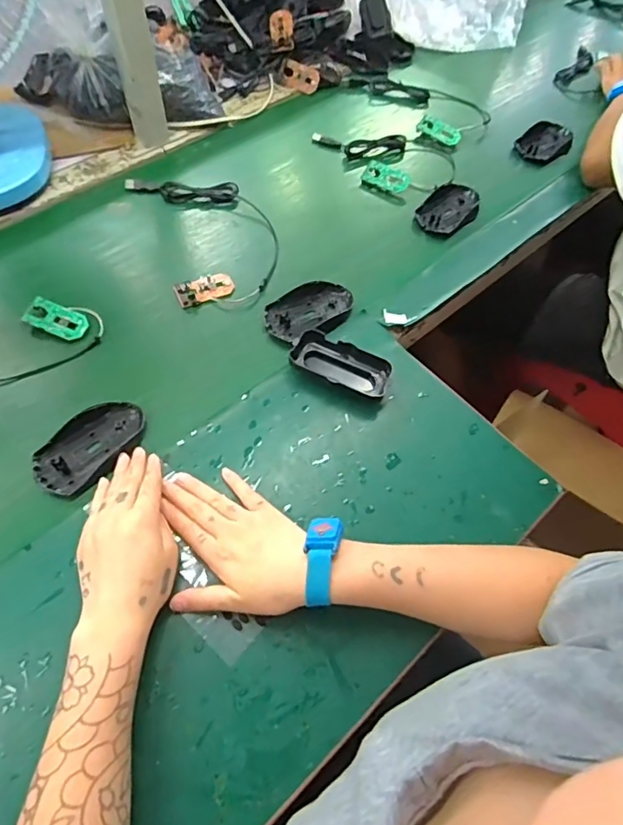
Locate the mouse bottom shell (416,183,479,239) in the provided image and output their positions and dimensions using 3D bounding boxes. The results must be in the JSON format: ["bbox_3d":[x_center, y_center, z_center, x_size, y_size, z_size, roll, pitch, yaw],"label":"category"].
[{"bbox_3d":[0.197,-0.288,0.727,0.066,0.019,0.105,33,63,18],"label":"mouse bottom shell"}]

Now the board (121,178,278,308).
[{"bbox_3d":[-0.132,-0.240,0.680,0.154,0.025,0.245,-22,61,-15],"label":"board"}]

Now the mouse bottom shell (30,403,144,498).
[{"bbox_3d":[-0.217,0.034,0.512,0.064,0.023,0.112,36,64,19],"label":"mouse bottom shell"}]

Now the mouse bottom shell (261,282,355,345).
[{"bbox_3d":[-0.002,-0.121,0.621,0.107,0.014,0.074,-32,64,-19],"label":"mouse bottom shell"}]

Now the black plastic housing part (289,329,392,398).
[{"bbox_3d":[0.034,-0.052,0.568,0.104,0.032,0.047,16,59,8],"label":"black plastic housing part"}]

